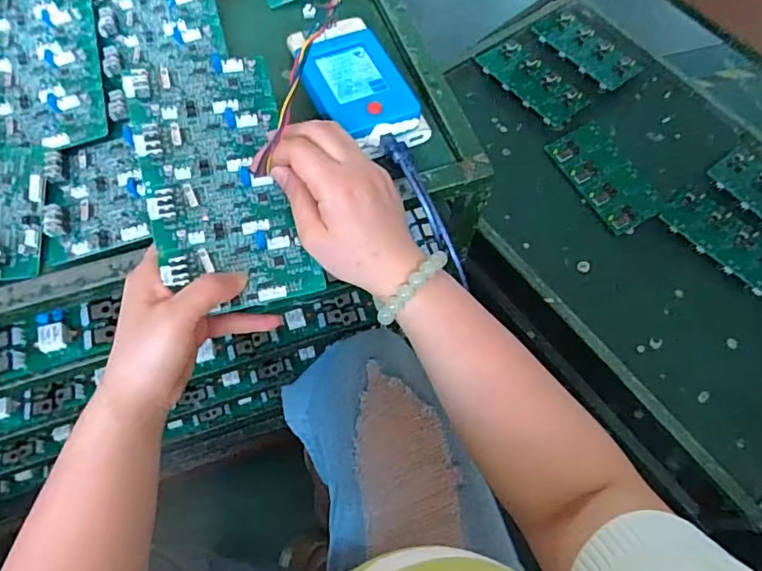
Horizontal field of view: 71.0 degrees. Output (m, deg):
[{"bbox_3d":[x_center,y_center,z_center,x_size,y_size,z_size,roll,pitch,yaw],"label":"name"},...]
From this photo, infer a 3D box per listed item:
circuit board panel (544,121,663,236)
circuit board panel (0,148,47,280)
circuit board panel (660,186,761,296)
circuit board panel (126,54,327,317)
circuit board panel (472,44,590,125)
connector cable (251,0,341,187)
[{"bbox_3d":[0.378,-0.185,0.894,0.108,0.015,0.197,-25,69,-13],"label":"circuit board panel"},{"bbox_3d":[-0.271,-0.054,0.389,0.048,0.018,0.105,-6,66,-5],"label":"circuit board panel"},{"bbox_3d":[0.558,-0.076,0.855,0.108,0.006,0.199,-42,73,-18],"label":"circuit board panel"},{"bbox_3d":[-0.113,-0.079,0.378,0.101,0.025,0.194,-17,77,-9],"label":"circuit board panel"},{"bbox_3d":[0.277,-0.377,0.981,0.101,0.009,0.202,-37,72,-17],"label":"circuit board panel"},{"bbox_3d":[-0.060,-0.129,0.362,0.022,0.029,0.132,24,99,9],"label":"connector cable"}]

